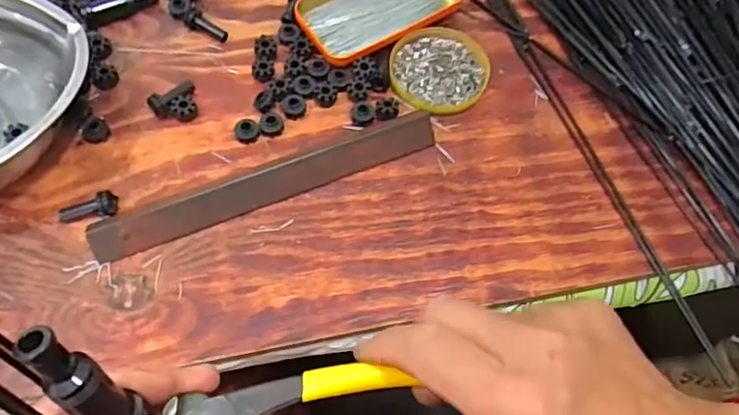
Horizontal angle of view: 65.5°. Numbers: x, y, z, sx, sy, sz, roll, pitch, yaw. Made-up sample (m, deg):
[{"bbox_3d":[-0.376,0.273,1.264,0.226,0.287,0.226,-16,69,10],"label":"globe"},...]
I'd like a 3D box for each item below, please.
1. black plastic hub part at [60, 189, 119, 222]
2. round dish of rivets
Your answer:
[{"bbox_3d":[-0.202,-0.001,0.411,0.039,0.018,0.014,-3,64,-6],"label":"black plastic hub part"},{"bbox_3d":[0.059,-0.118,0.486,0.082,0.012,0.084,2,64,-3],"label":"round dish of rivets"}]

